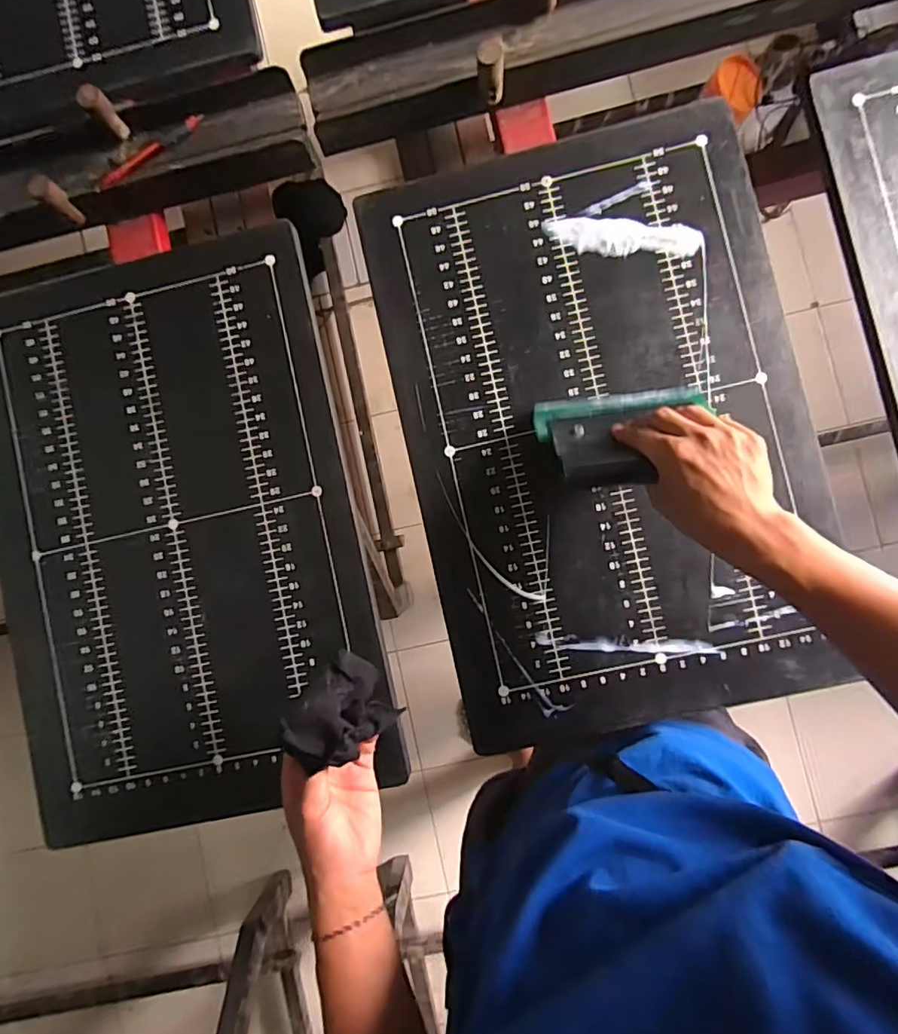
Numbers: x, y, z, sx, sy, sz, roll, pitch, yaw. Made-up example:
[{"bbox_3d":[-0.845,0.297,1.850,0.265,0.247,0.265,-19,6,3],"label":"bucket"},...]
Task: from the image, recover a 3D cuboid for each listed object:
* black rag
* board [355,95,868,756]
[{"bbox_3d":[-0.086,0.162,0.440,0.072,0.072,0.077,36,89,5],"label":"black rag"},{"bbox_3d":[0.161,-0.093,0.559,0.404,0.021,0.589,-13,86,3],"label":"board"}]

